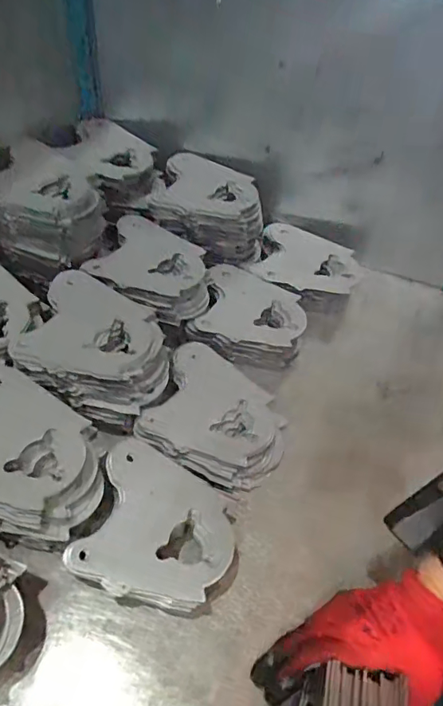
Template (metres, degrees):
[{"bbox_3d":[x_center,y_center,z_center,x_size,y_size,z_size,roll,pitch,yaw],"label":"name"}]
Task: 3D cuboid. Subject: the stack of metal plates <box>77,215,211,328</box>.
[{"bbox_3d":[-0.092,-0.108,0.647,0.169,0.043,0.138,28,54,16],"label":"stack of metal plates"}]

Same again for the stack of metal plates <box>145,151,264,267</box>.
[{"bbox_3d":[-0.018,-0.213,0.717,0.166,0.075,0.144,17,51,8],"label":"stack of metal plates"}]

